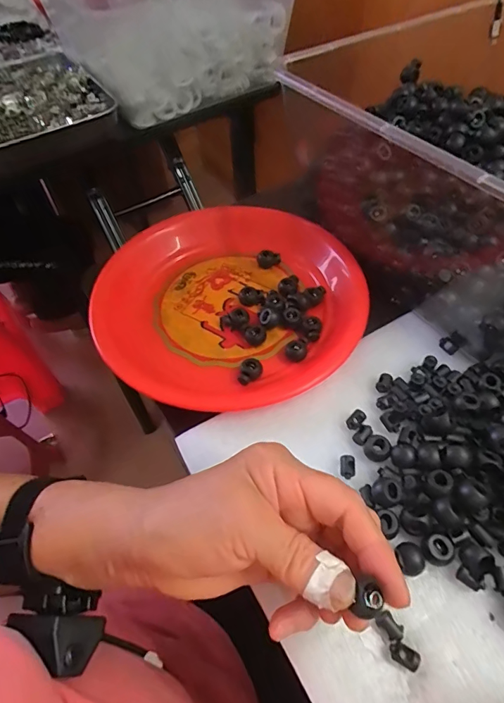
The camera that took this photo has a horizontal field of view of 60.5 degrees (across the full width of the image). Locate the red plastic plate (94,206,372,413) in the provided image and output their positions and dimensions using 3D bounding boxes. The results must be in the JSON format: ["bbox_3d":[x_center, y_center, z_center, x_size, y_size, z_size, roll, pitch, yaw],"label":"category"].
[{"bbox_3d":[-0.018,-0.046,0.373,0.211,0.041,0.218,-2,53,2],"label":"red plastic plate"}]

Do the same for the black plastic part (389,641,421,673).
[{"bbox_3d":[0.081,0.160,0.227,0.016,0.006,0.009,25,59,20],"label":"black plastic part"}]

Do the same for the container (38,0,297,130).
[{"bbox_3d":[-0.093,-0.438,0.581,0.279,0.170,0.142,-32,58,-19],"label":"container"}]

